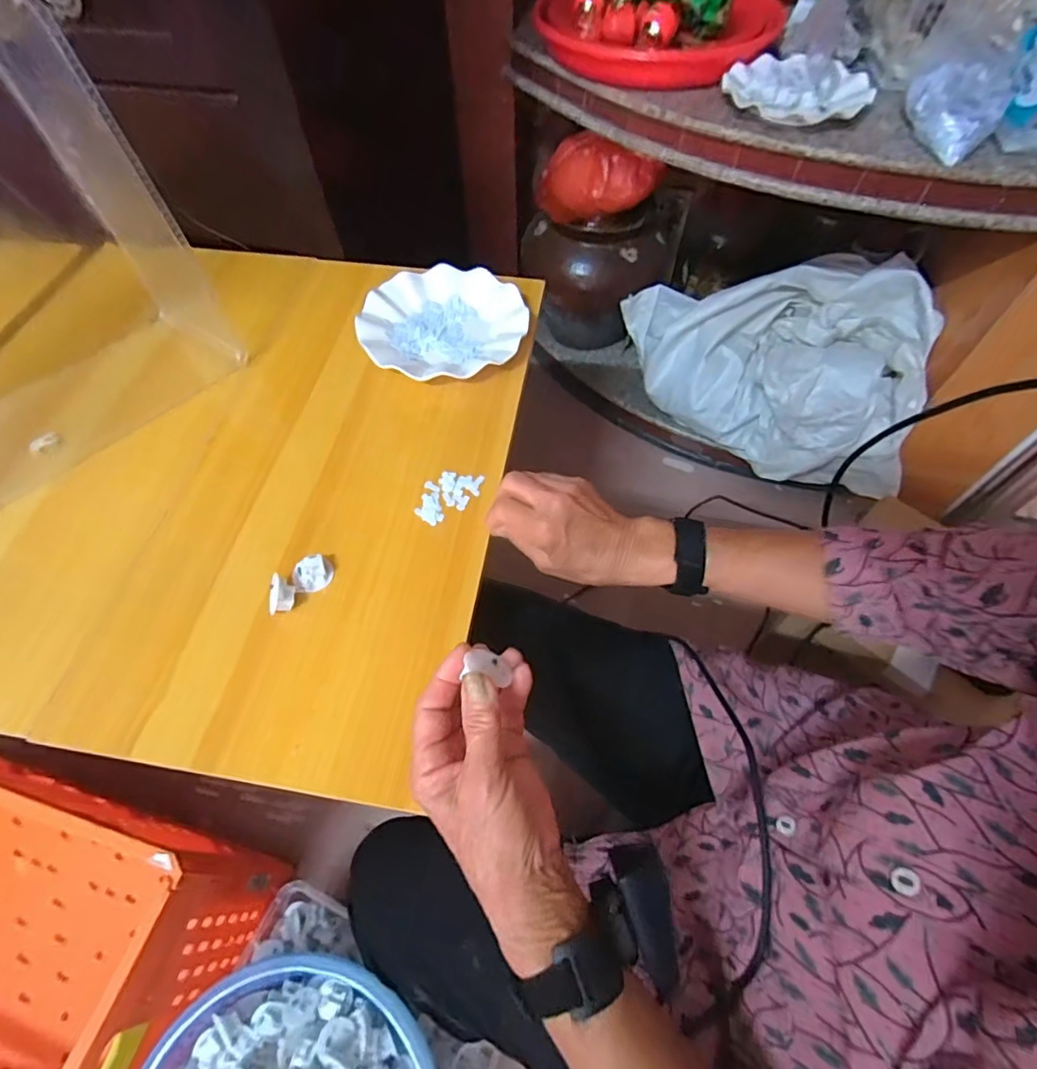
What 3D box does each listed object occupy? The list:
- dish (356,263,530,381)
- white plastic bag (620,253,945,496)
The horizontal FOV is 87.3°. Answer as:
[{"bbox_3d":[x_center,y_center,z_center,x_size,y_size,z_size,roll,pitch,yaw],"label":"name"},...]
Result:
[{"bbox_3d":[-0.084,-0.233,0.612,0.184,0.026,0.181,0,58,0],"label":"dish"},{"bbox_3d":[0.445,-0.319,0.992,0.526,0.250,0.293,16,60,10],"label":"white plastic bag"}]

